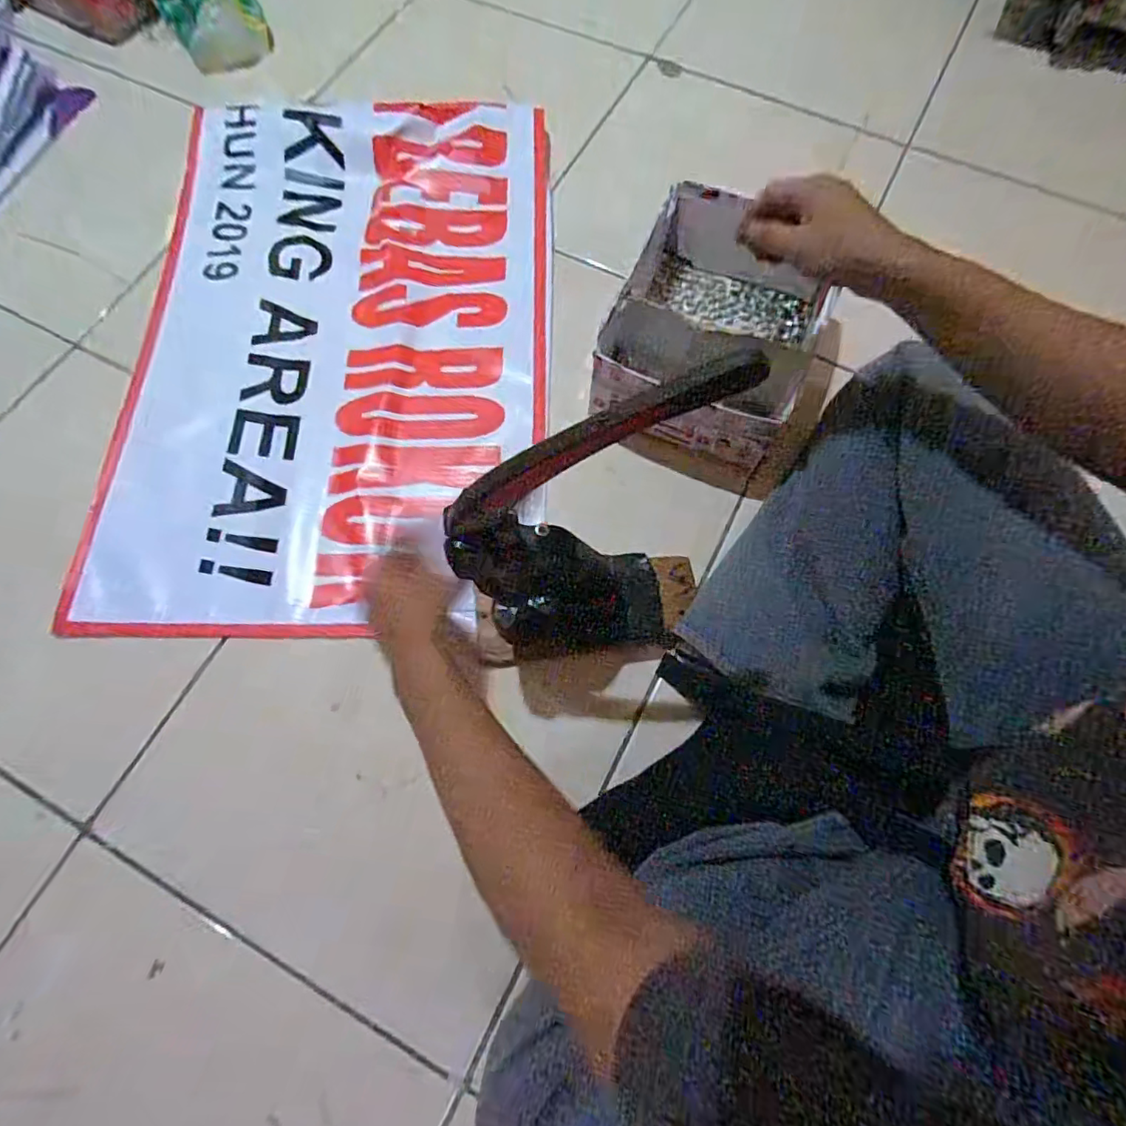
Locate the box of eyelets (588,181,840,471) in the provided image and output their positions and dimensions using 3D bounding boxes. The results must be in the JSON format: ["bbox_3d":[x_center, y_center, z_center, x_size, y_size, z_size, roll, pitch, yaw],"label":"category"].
[{"bbox_3d":[0.172,-0.266,0.622,0.201,0.100,0.272,22,73,6],"label":"box of eyelets"}]

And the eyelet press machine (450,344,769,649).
[{"bbox_3d":[0.036,0.006,0.418,0.204,0.339,0.089,-19,73,-3],"label":"eyelet press machine"}]

